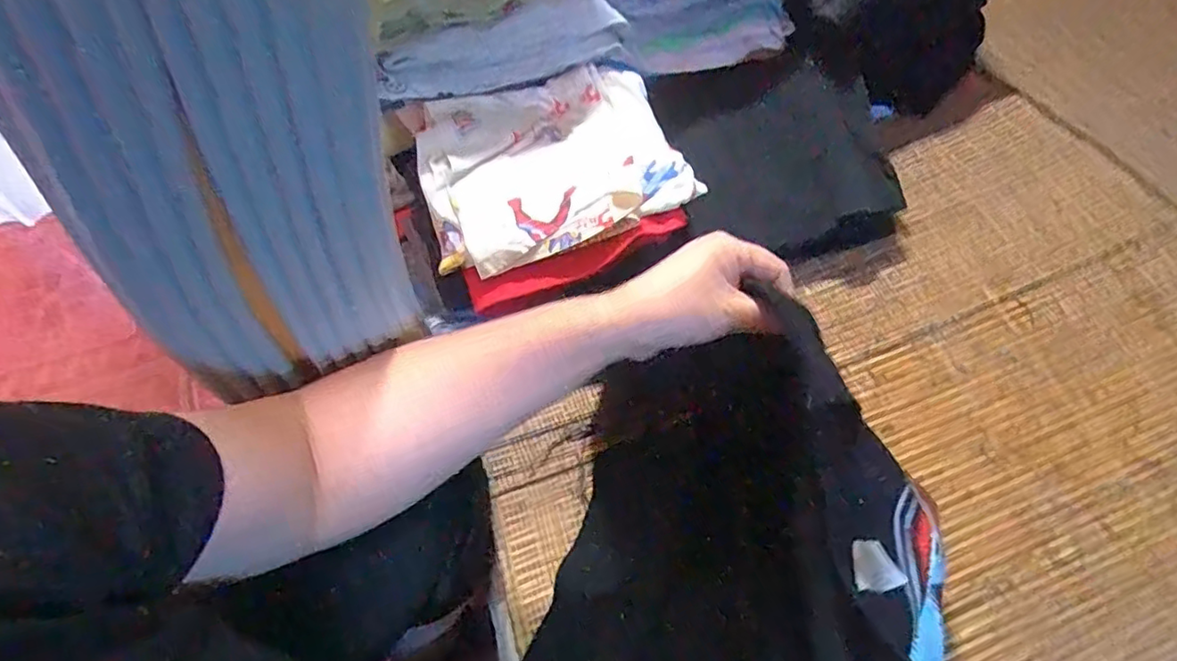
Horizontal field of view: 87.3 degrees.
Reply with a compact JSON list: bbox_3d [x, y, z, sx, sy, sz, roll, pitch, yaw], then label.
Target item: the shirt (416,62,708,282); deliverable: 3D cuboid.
[{"bbox_3d":[-0.033,-0.148,0.529,0.218,0.042,0.171,-17,62,-9],"label":"shirt"}]

